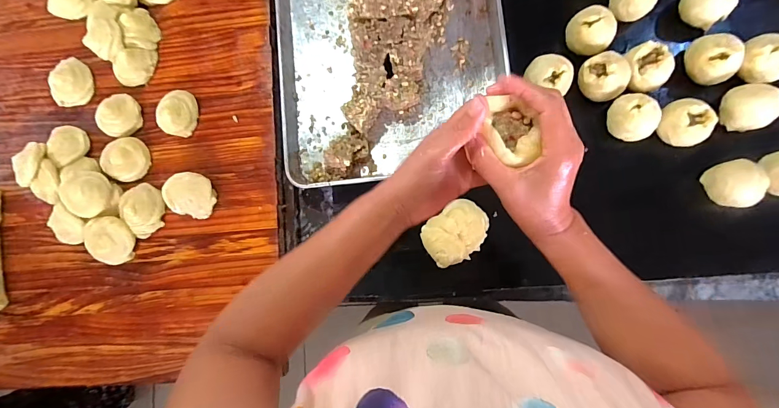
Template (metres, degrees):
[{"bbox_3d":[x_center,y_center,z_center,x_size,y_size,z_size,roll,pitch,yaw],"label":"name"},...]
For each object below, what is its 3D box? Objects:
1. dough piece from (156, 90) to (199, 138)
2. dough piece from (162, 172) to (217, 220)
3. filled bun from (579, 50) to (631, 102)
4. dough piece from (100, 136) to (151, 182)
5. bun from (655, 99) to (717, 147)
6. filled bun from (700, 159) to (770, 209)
[{"bbox_3d":[-0.385,-0.167,0.644,0.067,0.033,0.077,27,88,6],"label":"dough piece"},{"bbox_3d":[-0.346,-0.016,0.622,0.076,0.037,0.074,0,85,4],"label":"dough piece"},{"bbox_3d":[0.366,-0.215,0.612,0.072,0.067,0.075,0,85,4],"label":"filled bun"},{"bbox_3d":[-0.479,-0.080,0.643,0.079,0.025,0.070,-29,84,2],"label":"dough piece"},{"bbox_3d":[0.489,-0.132,0.598,0.063,0.066,0.075,-26,84,2],"label":"bun"},{"bbox_3d":[0.563,-0.032,0.587,0.061,0.068,0.074,-18,84,3],"label":"filled bun"}]

